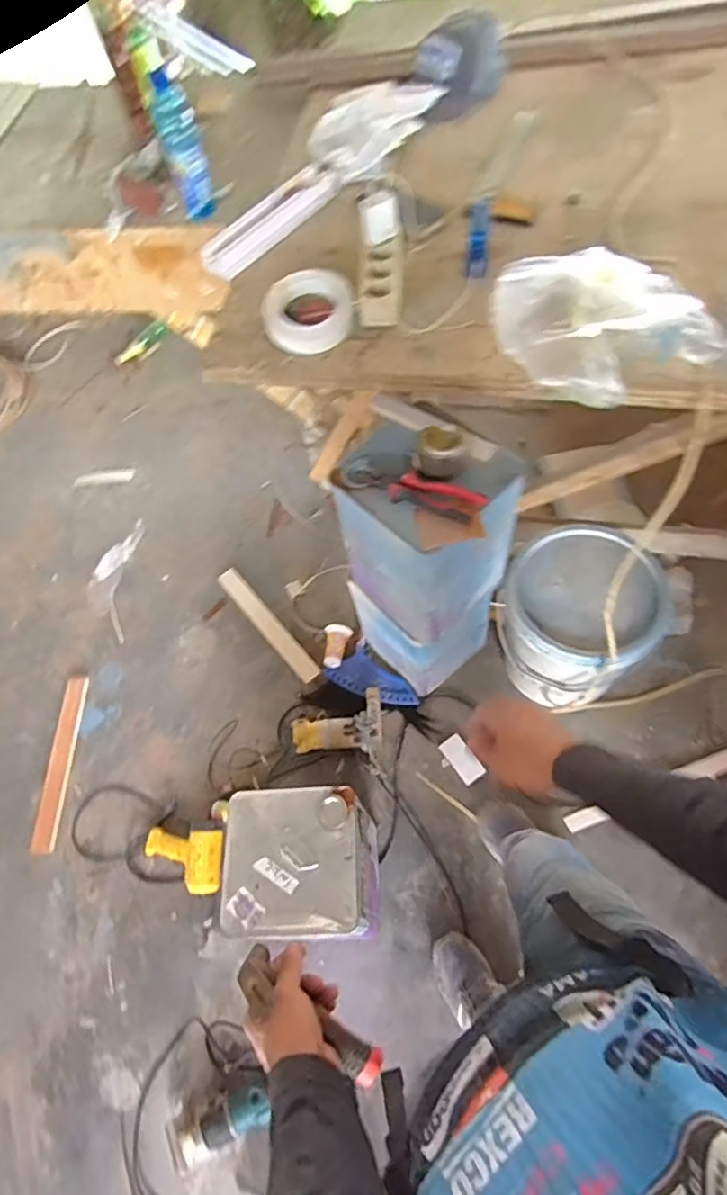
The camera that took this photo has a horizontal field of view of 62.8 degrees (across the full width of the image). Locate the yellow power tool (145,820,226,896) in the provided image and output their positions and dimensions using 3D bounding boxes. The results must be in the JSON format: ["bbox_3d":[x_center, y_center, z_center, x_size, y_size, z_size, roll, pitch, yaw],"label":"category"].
[{"bbox_3d":[-0.405,0.588,1.342,0.198,0.070,0.152,-6,62,3],"label":"yellow power tool"}]

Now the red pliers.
[{"bbox_3d":[0.074,-0.167,0.926,0.221,0.038,0.054,23,68,17],"label":"red pliers"}]

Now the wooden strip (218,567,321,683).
[{"bbox_3d":[-0.258,0.071,1.609,0.056,0.023,0.404,-38,65,-13],"label":"wooden strip"}]

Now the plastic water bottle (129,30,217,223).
[{"bbox_3d":[-0.321,-0.798,1.032,0.063,0.247,0.071,-30,40,-13],"label":"plastic water bottle"}]

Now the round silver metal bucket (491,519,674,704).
[{"bbox_3d":[0.437,0.052,1.281,0.279,0.327,0.276,-3,63,5],"label":"round silver metal bucket"}]

